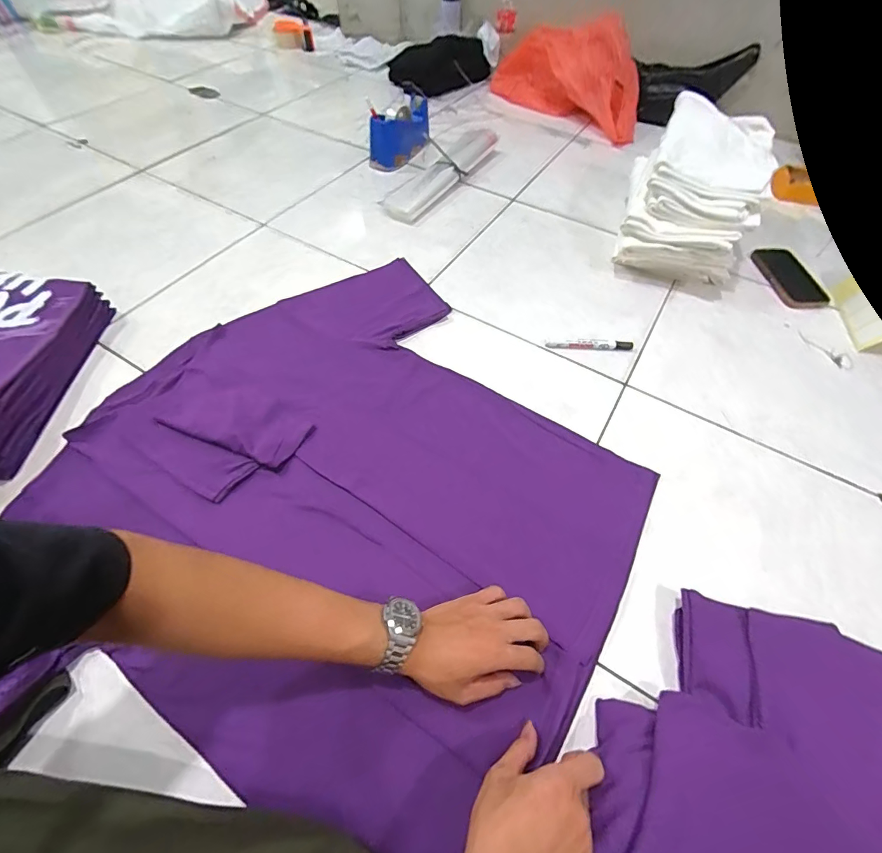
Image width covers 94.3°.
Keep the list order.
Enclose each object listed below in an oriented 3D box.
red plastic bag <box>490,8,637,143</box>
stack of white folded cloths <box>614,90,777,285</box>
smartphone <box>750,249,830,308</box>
[{"bbox_3d":[0.310,-0.895,1.043,0.444,0.197,0.095,40,67,22],"label":"red plastic bag"},{"bbox_3d":[0.448,-0.428,0.744,0.210,0.213,0.270,17,59,10],"label":"stack of white folded cloths"},{"bbox_3d":[0.657,-0.280,0.769,0.084,0.013,0.146,-8,65,3],"label":"smartphone"}]

